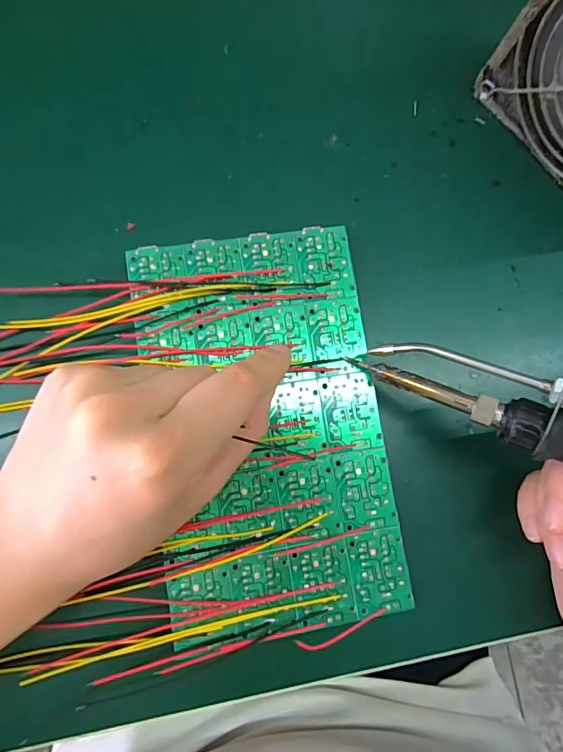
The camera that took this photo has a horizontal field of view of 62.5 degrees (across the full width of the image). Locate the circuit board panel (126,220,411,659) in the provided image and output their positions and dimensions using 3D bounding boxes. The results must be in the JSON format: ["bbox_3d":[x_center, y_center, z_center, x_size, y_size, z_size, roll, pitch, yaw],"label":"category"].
[{"bbox_3d":[-0.006,0.022,0.212,0.099,0.018,0.171,-8,84,-7],"label":"circuit board panel"}]

